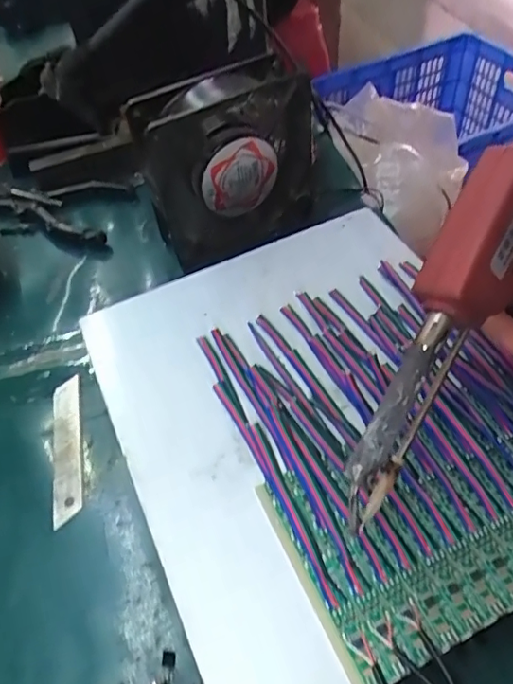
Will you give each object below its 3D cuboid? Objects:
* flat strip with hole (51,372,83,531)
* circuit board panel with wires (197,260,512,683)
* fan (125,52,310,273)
[{"bbox_3d":[-0.117,0.063,0.334,0.017,0.004,0.097,-10,53,-7],"label":"flat strip with hole"},{"bbox_3d":[0.074,0.038,0.280,0.158,0.026,0.190,-21,52,-13],"label":"circuit board panel with wires"},{"bbox_3d":[-0.020,-0.132,0.409,0.129,0.123,0.046,-25,53,-15],"label":"fan"}]

